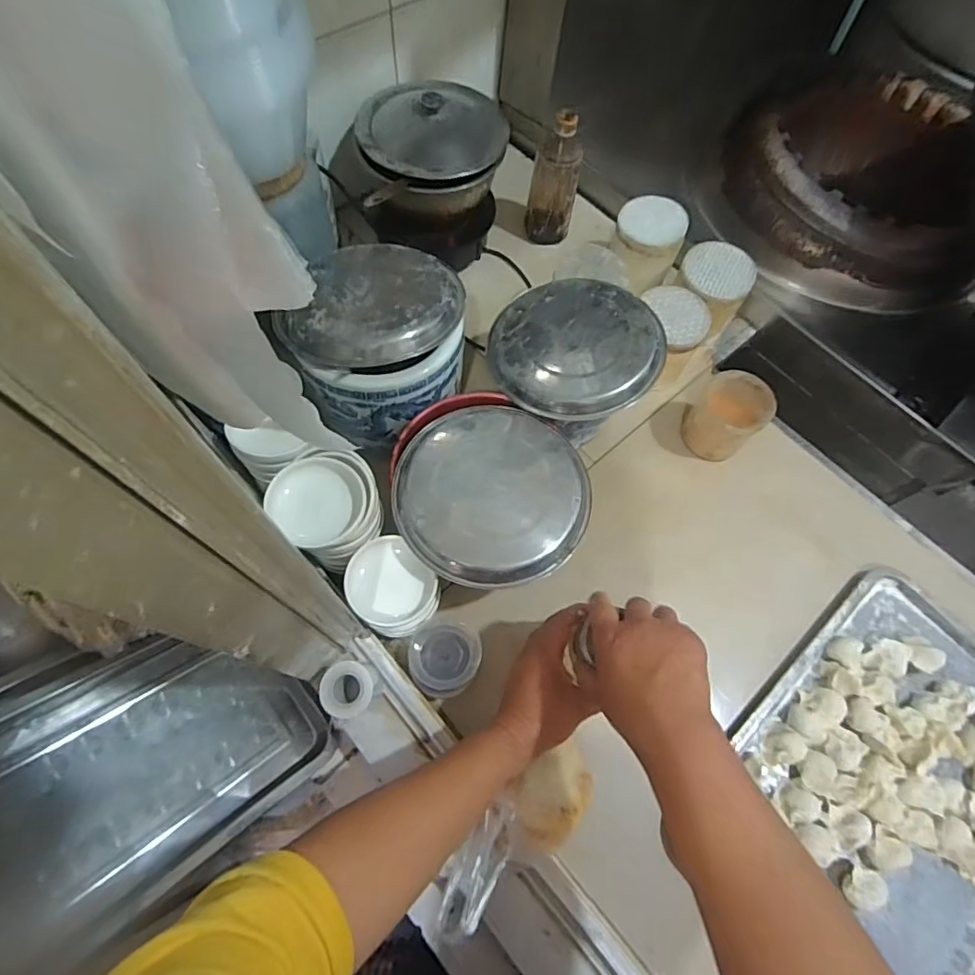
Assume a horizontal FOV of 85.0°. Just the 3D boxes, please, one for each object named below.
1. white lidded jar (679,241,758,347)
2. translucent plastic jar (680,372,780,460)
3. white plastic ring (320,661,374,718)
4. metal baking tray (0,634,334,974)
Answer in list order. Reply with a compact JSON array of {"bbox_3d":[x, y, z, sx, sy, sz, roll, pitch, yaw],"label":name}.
[{"bbox_3d":[0.313,-0.275,0.758,0.092,0.105,0.100,1,66,-3],"label":"white lidded jar"},{"bbox_3d":[0.309,-0.092,0.698,0.084,0.093,0.088,1,66,-3],"label":"translucent plastic jar"},{"bbox_3d":[-0.131,0.190,0.501,0.045,0.033,0.046,1,66,-3],"label":"white plastic ring"},{"bbox_3d":[-0.312,0.245,0.477,0.198,0.030,0.289,48,43,12],"label":"metal baking tray"}]

